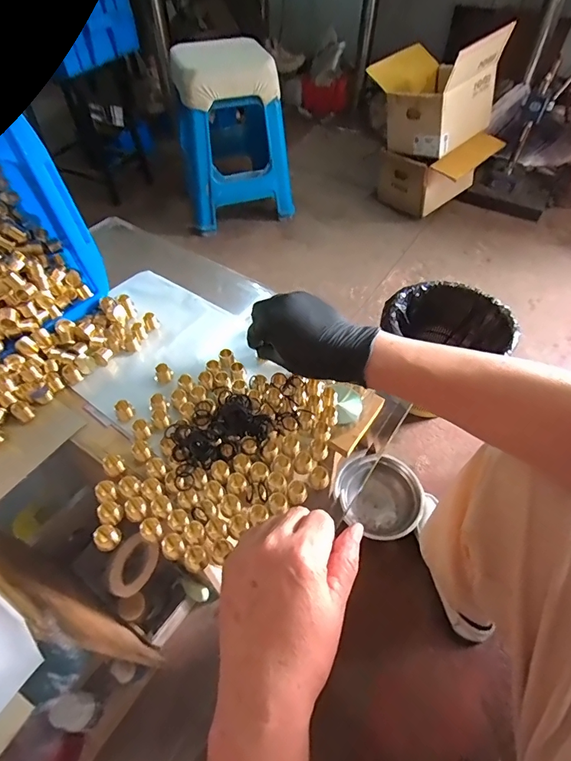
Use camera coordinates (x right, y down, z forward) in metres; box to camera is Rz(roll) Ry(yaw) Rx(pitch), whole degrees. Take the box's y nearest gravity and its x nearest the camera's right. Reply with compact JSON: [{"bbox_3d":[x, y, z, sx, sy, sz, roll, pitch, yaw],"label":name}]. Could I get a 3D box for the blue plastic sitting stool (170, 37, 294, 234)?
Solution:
[{"bbox_3d":[-0.195,-0.887,1.446,0.352,0.471,0.421,-12,53,-10],"label":"blue plastic sitting stool"}]

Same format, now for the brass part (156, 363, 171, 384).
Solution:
[{"bbox_3d":[-0.144,-0.008,0.482,0.014,0.020,0.018,-17,54,-13],"label":"brass part"}]

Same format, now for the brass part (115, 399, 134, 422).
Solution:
[{"bbox_3d":[-0.180,0.033,0.455,0.019,0.018,0.016,-29,57,-22],"label":"brass part"}]

